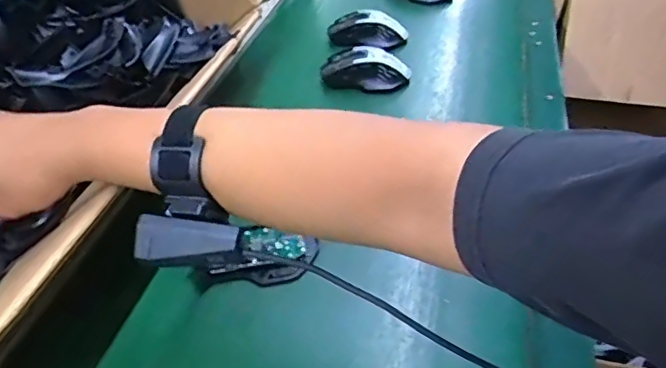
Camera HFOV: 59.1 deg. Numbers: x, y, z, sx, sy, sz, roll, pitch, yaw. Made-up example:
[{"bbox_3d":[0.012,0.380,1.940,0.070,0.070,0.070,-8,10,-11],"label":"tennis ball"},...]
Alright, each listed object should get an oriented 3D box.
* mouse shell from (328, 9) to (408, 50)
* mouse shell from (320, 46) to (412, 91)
[{"bbox_3d":[0.053,-0.232,0.886,0.120,0.038,0.063,2,40,3],"label":"mouse shell"},{"bbox_3d":[0.043,-0.154,0.790,0.117,0.039,0.054,8,41,11],"label":"mouse shell"}]

